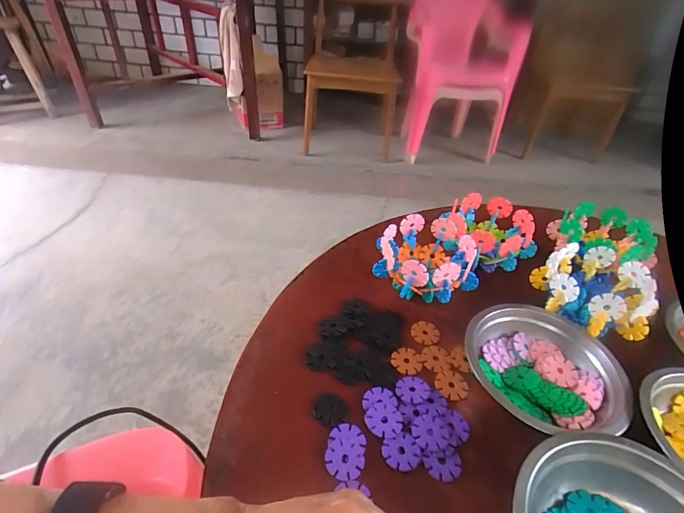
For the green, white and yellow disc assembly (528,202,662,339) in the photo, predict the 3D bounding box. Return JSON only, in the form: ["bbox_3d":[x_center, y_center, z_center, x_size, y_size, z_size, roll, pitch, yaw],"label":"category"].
[{"bbox_3d":[0.315,0.008,0.465,0.124,0.055,0.225,22,43,23],"label":"green, white and yellow disc assembly"}]

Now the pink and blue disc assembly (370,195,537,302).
[{"bbox_3d":[0.144,-0.007,0.478,0.217,0.068,0.112,-20,44,-26],"label":"pink and blue disc assembly"}]

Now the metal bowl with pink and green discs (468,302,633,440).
[{"bbox_3d":[0.193,0.111,0.367,0.131,0.041,0.135,3,40,-2],"label":"metal bowl with pink and green discs"}]

